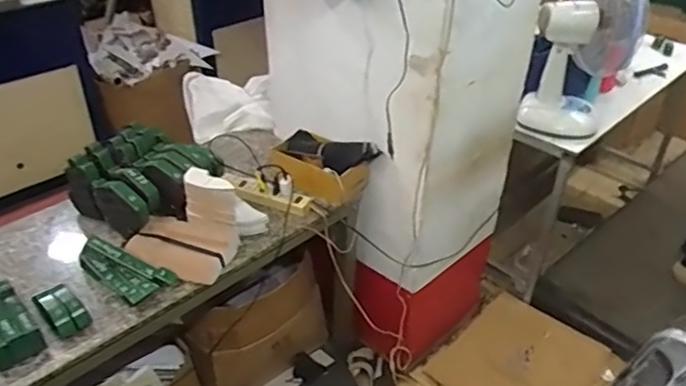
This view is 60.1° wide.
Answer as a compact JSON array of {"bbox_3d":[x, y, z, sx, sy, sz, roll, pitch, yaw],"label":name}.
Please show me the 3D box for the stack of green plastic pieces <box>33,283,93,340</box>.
[{"bbox_3d":[-0.640,0.265,1.355,0.154,0.042,0.079,29,44,34],"label":"stack of green plastic pieces"}]

